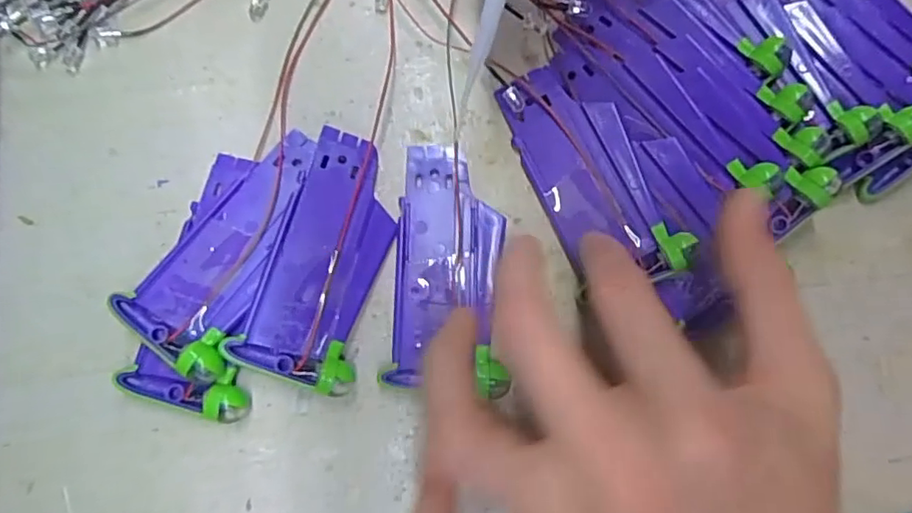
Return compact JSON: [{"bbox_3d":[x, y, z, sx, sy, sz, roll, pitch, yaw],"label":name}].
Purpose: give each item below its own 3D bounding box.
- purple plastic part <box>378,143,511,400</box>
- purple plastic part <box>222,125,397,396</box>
[{"bbox_3d":[-0.003,0.001,0.211,0.039,0.007,0.089,0,79,-2],"label":"purple plastic part"},{"bbox_3d":[-0.044,0.000,0.206,0.038,0.014,0.088,18,79,2],"label":"purple plastic part"}]

